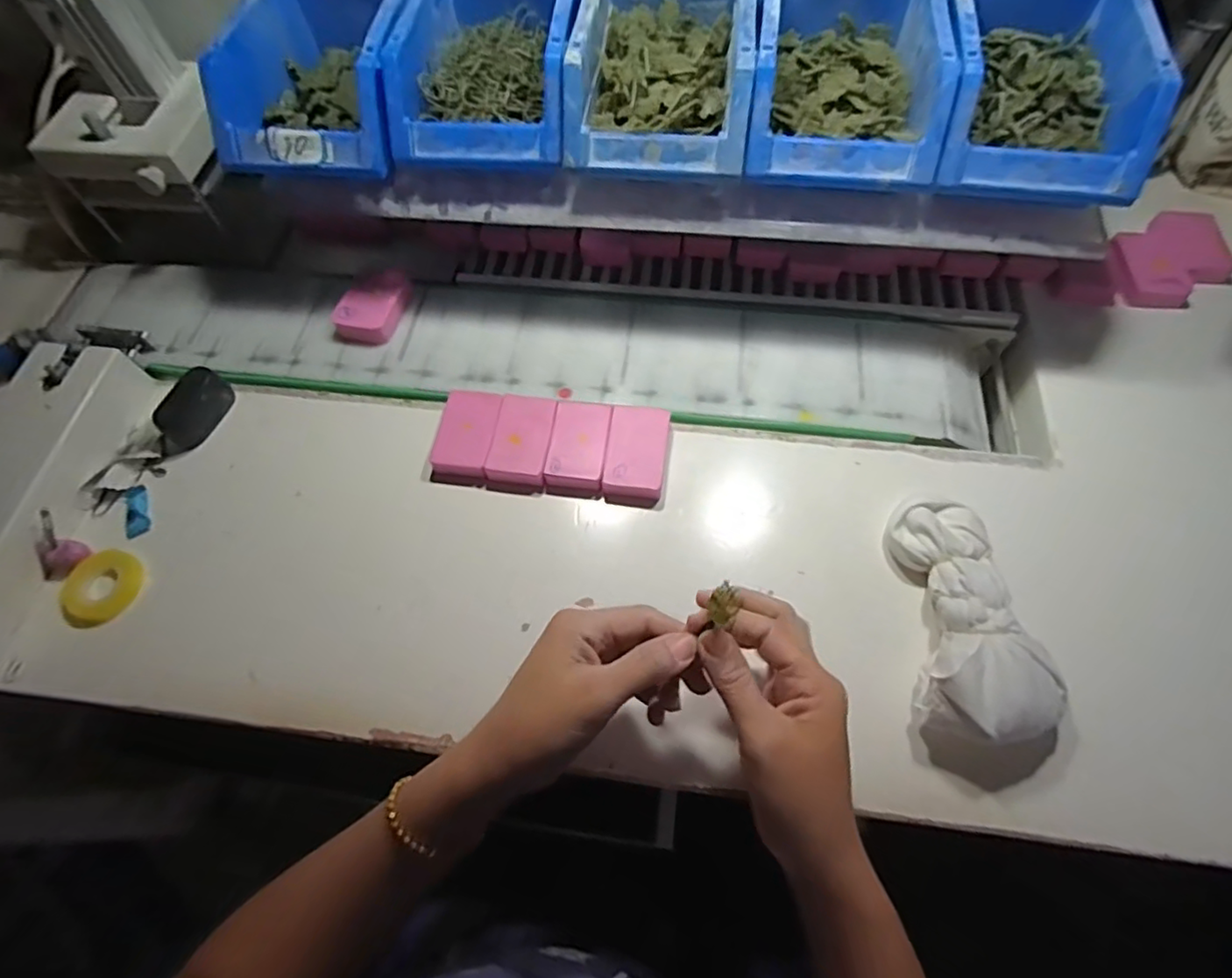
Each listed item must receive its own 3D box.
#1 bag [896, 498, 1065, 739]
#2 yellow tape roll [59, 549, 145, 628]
[{"bbox_3d":[0.227,0.077,0.384,0.078,0.048,0.150,4,63,5],"label":"bag"},{"bbox_3d":[-0.371,0.071,0.438,0.044,0.012,0.054,25,67,14],"label":"yellow tape roll"}]

